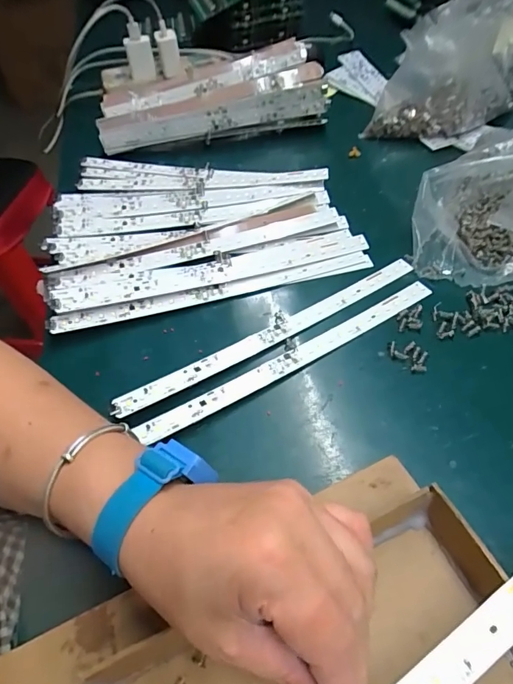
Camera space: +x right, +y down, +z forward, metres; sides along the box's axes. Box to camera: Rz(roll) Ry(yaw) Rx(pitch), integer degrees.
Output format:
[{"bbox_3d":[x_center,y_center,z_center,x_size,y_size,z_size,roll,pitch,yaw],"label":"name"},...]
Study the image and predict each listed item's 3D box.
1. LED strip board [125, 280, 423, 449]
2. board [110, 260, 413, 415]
[{"bbox_3d":[0.033,0.009,0.349,0.267,0.006,0.017,-26,53,-18],"label":"LED strip board"},{"bbox_3d":[0.018,-0.011,0.365,0.281,0.009,0.018,-26,53,-18],"label":"board"}]

